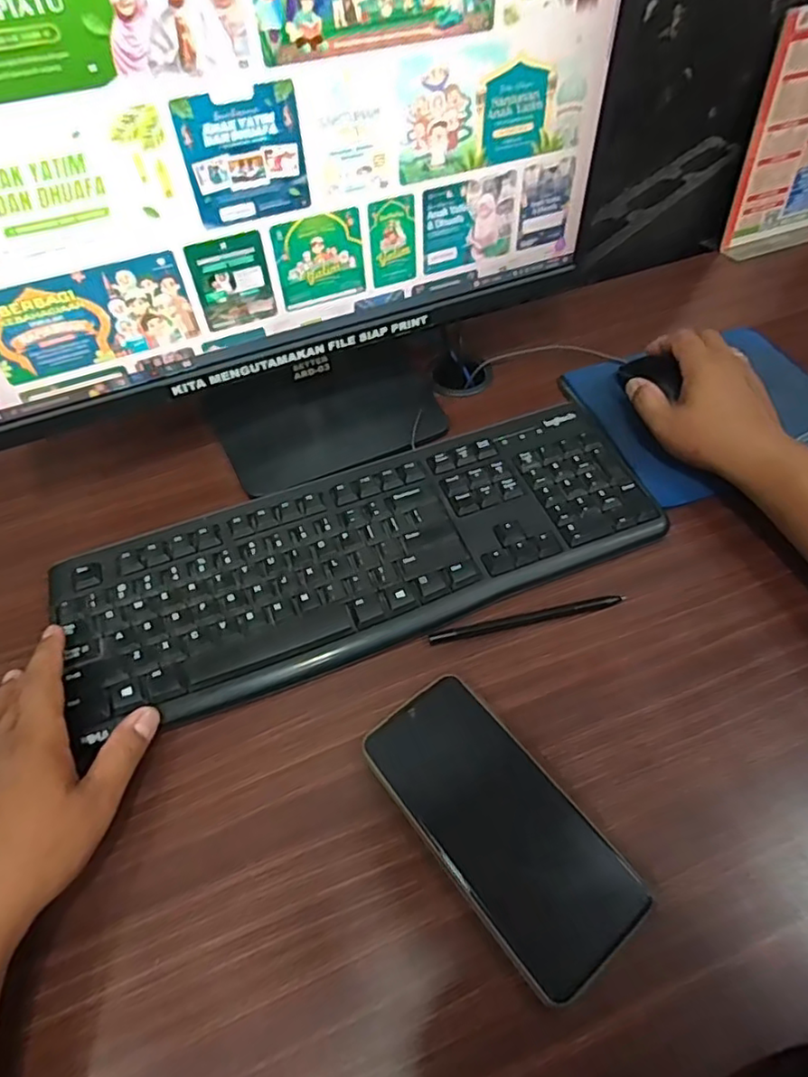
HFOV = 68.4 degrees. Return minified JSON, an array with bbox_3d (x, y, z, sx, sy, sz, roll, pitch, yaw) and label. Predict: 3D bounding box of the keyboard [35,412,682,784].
[{"bbox_3d":[-0.026,0.009,0.439,0.422,0.018,0.148,-19,54,-11],"label":"keyboard"}]

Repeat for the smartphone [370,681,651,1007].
[{"bbox_3d":[0.052,0.155,0.333,0.077,0.011,0.160,-33,58,-20],"label":"smartphone"}]

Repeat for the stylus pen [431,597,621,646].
[{"bbox_3d":[0.086,0.056,0.415,0.138,0.006,0.008,-11,53,-5],"label":"stylus pen"}]

